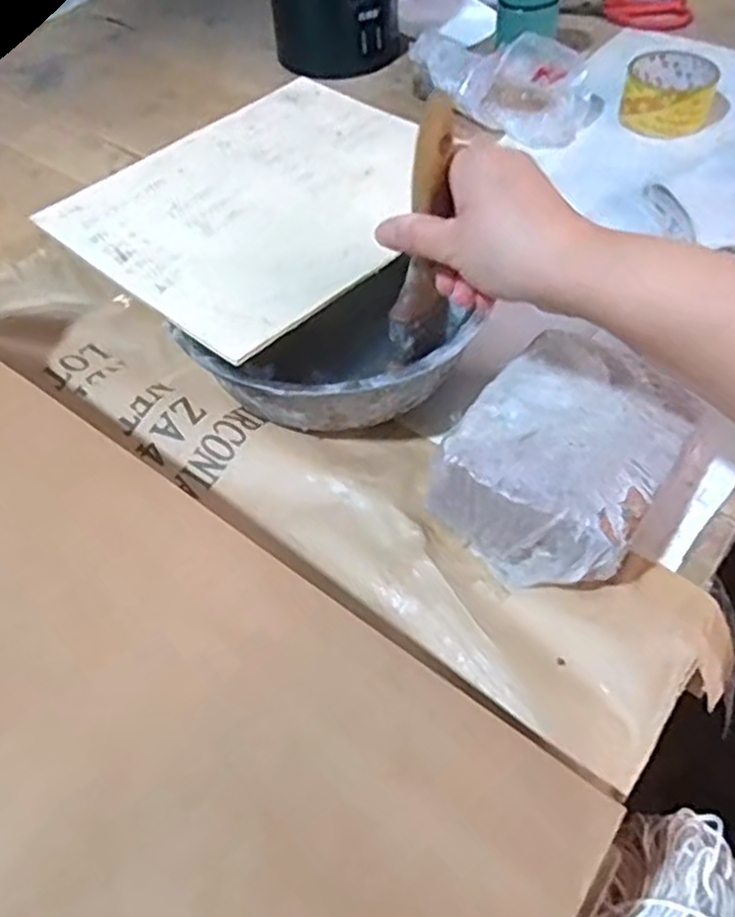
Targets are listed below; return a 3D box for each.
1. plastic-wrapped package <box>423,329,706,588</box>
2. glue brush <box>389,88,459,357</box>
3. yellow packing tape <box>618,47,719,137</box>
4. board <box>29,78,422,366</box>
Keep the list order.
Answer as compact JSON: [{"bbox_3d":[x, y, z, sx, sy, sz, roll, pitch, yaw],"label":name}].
[{"bbox_3d":[0.117,-0.002,0.434,0.113,0.057,0.146,28,59,23],"label":"plastic-wrapped package"},{"bbox_3d":[0.032,-0.123,0.402,0.020,0.140,0.019,25,42,21],"label":"glue brush"},{"bbox_3d":[0.299,-0.361,0.728,0.088,0.039,0.096,21,57,19],"label":"yellow packing tape"},{"bbox_3d":[-0.067,-0.194,0.539,0.230,0.011,0.270,36,62,27],"label":"board"}]

